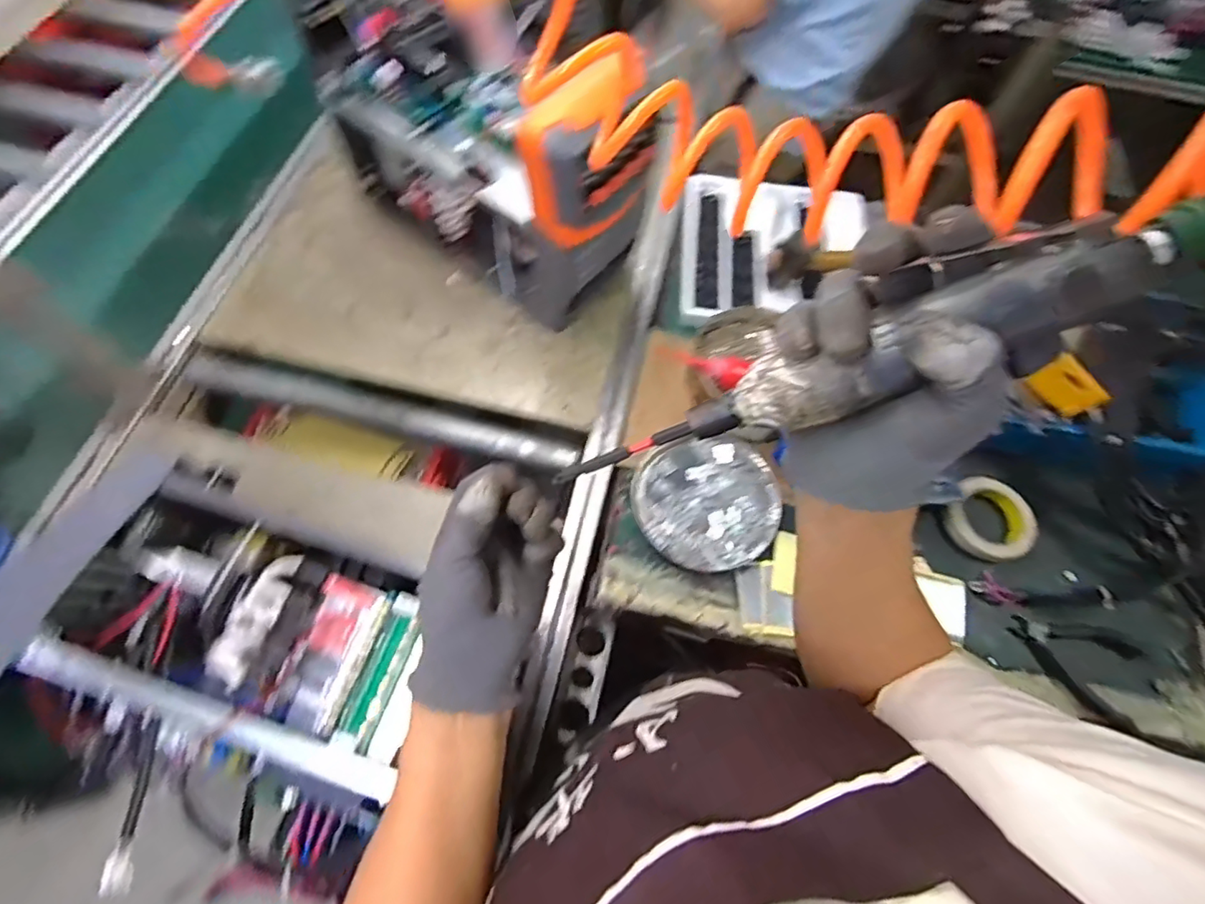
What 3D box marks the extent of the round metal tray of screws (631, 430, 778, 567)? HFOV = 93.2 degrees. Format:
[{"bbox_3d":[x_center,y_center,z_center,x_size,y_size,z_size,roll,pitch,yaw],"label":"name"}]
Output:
[{"bbox_3d":[0.138,0.065,0.754,0.188,0.026,0.177,1,65,-3],"label":"round metal tray of screws"}]

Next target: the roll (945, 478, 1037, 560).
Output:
[{"bbox_3d":[0.524,0.090,0.769,0.109,0.034,0.110,1,65,-3],"label":"roll"}]

